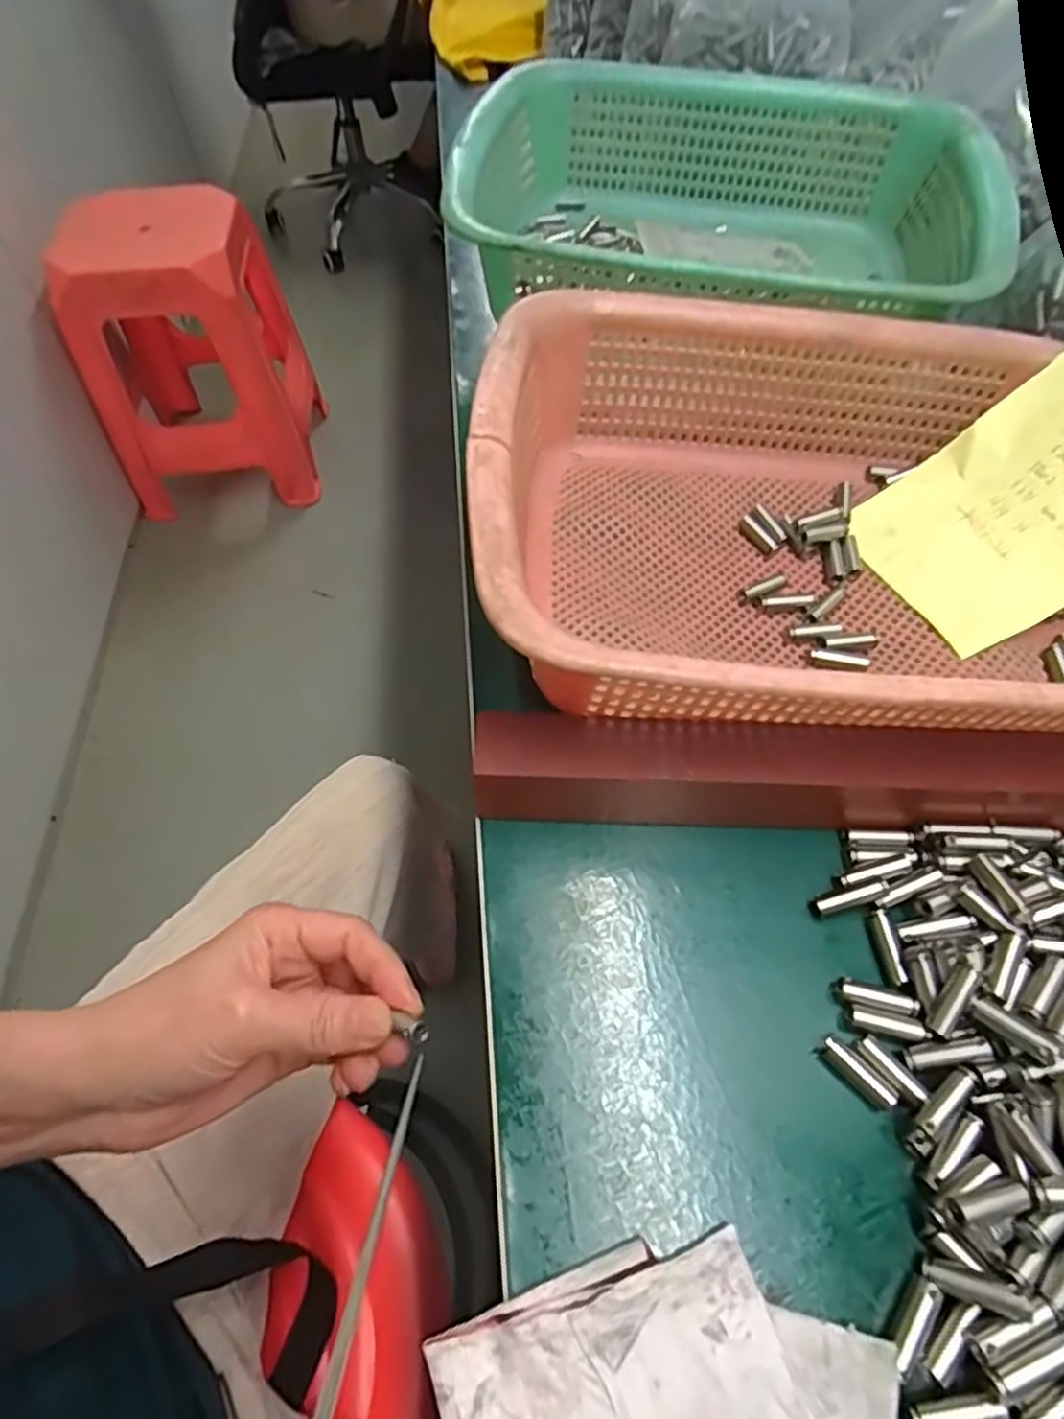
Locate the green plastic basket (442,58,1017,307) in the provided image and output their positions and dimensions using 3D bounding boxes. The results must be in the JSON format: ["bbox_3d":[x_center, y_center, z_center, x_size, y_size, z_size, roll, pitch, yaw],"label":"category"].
[{"bbox_3d":[0.105,-0.295,0.420,0.289,0.072,0.221,10,58,7],"label":"green plastic basket"}]

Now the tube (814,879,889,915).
[{"bbox_3d":[0.115,0.067,0.253,0.026,0.005,0.007,-20,57,8],"label":"tube"}]

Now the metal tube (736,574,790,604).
[{"bbox_3d":[0.110,-0.058,0.335,0.026,0.005,0.007,-19,58,-12],"label":"metal tube"}]

